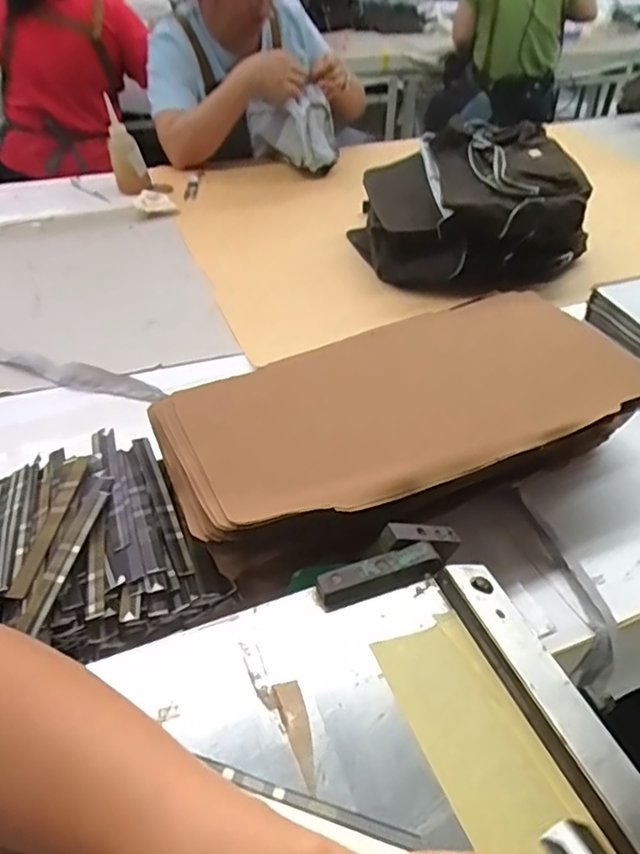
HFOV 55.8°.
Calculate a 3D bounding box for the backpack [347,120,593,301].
[{"bbox_3d":[0.238,-0.346,0.971,0.309,0.177,0.266,-8,42,-10],"label":"backpack"}]

